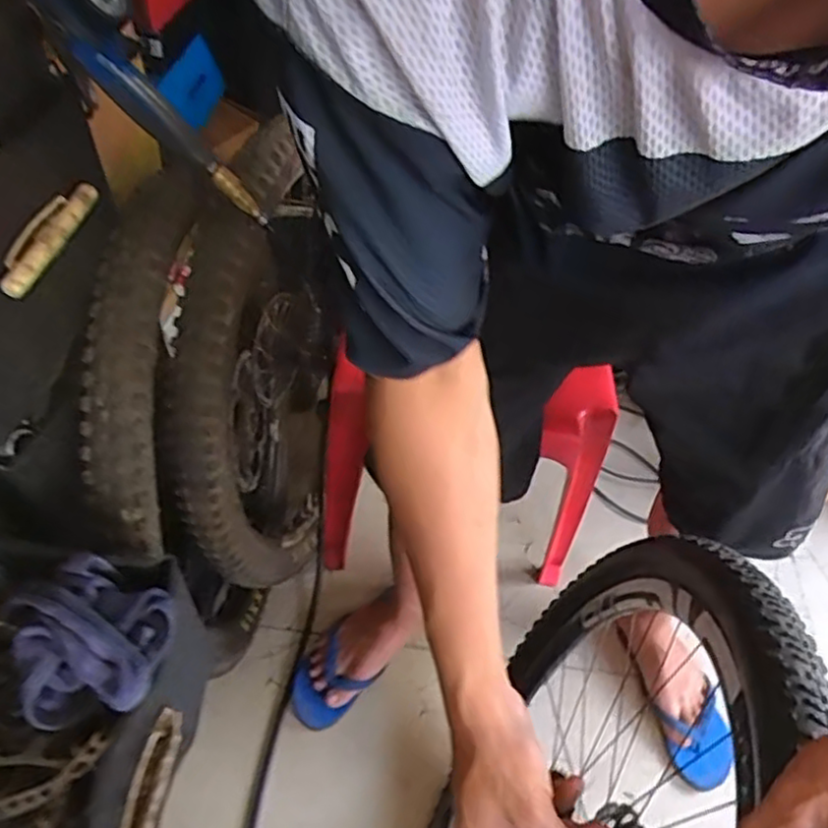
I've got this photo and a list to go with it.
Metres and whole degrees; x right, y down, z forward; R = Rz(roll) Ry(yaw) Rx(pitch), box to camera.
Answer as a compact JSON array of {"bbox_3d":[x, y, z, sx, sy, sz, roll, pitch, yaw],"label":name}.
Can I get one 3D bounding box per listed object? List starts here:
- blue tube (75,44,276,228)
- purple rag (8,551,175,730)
[{"bbox_3d":[-0.223,-0.263,0.656,0.036,0.231,0.035,-31,50,17],"label":"blue tube"},{"bbox_3d":[-0.249,0.173,0.528,0.123,0.063,0.118,-1,51,-4],"label":"purple rag"}]

